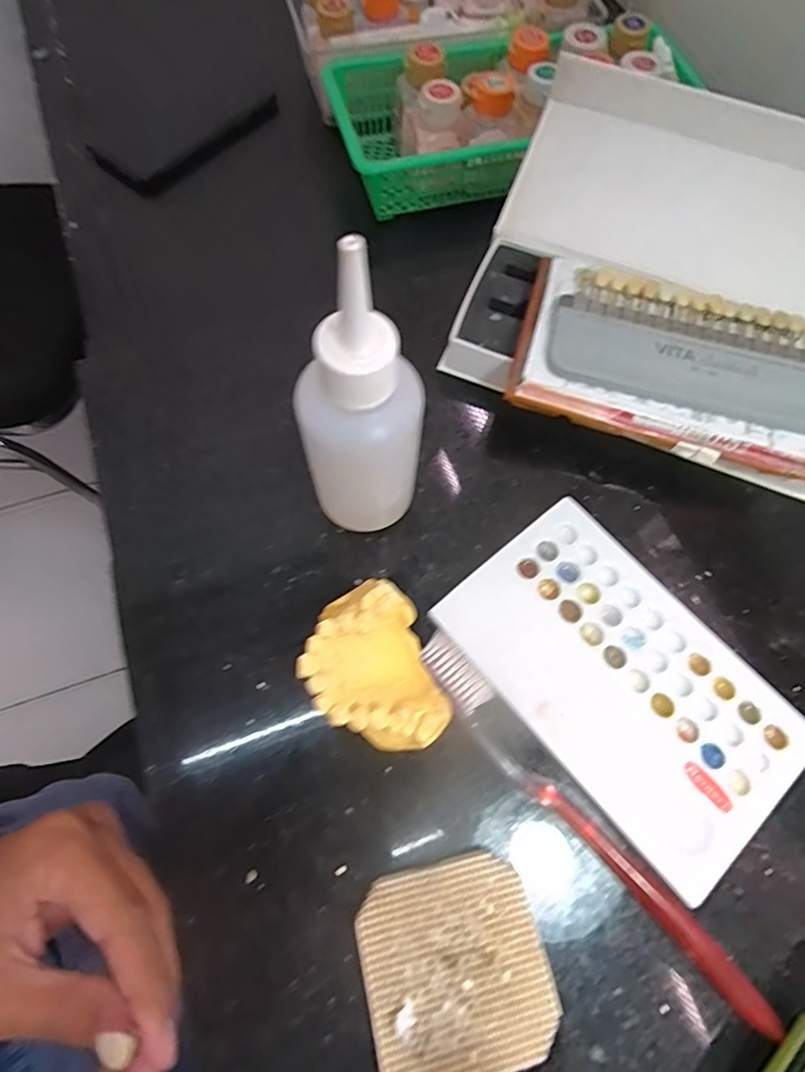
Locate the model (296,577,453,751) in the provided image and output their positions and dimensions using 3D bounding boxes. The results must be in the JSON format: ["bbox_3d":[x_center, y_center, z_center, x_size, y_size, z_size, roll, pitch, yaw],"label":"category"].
[{"bbox_3d":[-0.011,0.059,0.221,0.051,0.037,0.064,-31,73,-13],"label":"model"}]

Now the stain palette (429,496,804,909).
[{"bbox_3d":[0.097,0.063,0.237,0.095,0.012,0.151,-39,75,-15],"label":"stain palette"}]

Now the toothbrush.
[{"bbox_3d":[0.073,0.117,0.216,0.018,0.010,0.186,-39,75,-15],"label":"toothbrush"}]

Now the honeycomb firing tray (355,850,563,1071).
[{"bbox_3d":[0.020,0.161,0.197,0.066,0.012,0.066,-13,70,-7],"label":"honeycomb firing tray"}]

